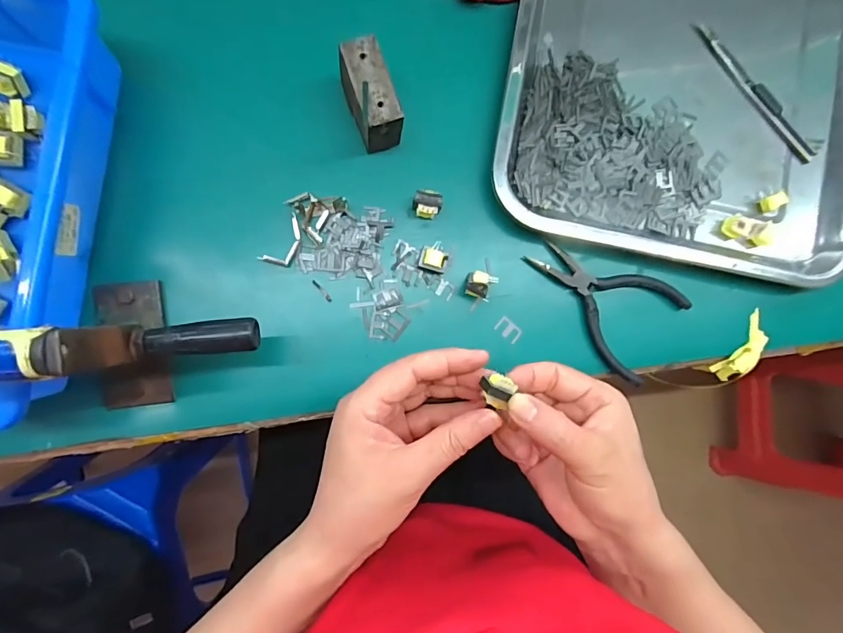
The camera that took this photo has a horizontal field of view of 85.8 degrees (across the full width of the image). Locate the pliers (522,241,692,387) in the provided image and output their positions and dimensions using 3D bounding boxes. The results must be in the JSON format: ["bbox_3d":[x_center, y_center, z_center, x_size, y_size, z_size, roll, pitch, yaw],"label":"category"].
[{"bbox_3d":[0.132,-0.013,0.334,0.118,0.008,0.075,36,84,-6],"label":"pliers"}]

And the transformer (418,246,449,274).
[{"bbox_3d":[0.007,-0.039,0.320,0.019,0.015,0.014,18,86,-7],"label":"transformer"}]

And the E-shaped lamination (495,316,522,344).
[{"bbox_3d":[0.064,0.010,0.331,0.019,0.004,0.013,41,84,-1],"label":"E-shaped lamination"}]

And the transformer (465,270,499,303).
[{"bbox_3d":[0.041,-0.022,0.321,0.018,0.019,0.018,25,85,-7],"label":"transformer"}]

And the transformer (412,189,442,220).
[{"bbox_3d":[0.004,-0.079,0.321,0.019,0.013,0.018,14,86,-8],"label":"transformer"}]

